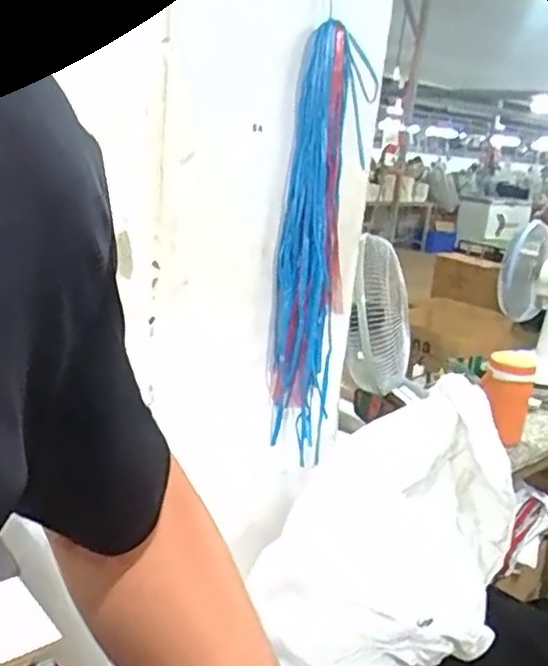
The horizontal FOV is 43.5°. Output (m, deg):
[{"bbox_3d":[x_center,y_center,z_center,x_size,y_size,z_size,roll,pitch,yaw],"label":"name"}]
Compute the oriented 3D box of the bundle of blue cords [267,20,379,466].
[{"bbox_3d":[0.071,-0.128,1.232,0.092,0.715,0.123,11,16,22],"label":"bundle of blue cords"}]

